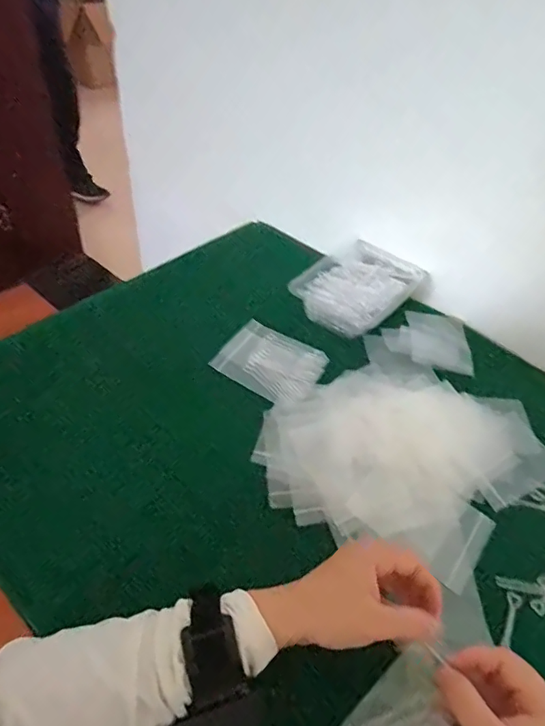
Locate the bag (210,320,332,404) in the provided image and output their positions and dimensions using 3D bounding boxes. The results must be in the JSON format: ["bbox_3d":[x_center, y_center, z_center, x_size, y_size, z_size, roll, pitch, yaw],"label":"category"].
[{"bbox_3d":[0.000,-0.003,0.610,0.120,0.013,0.111,24,47,18],"label":"bag"}]

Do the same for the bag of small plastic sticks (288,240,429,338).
[{"bbox_3d":[0.125,-0.105,0.691,0.133,0.040,0.178,34,51,26],"label":"bag of small plastic sticks"}]

